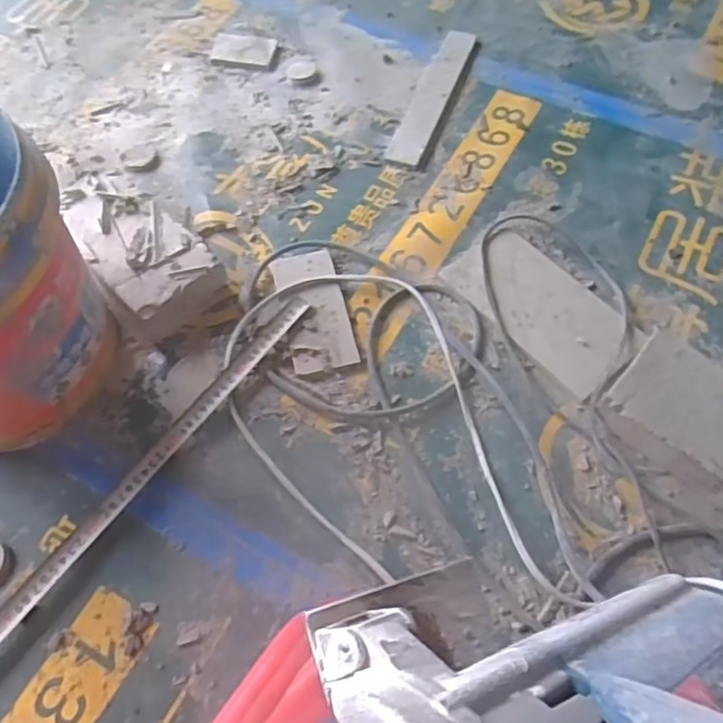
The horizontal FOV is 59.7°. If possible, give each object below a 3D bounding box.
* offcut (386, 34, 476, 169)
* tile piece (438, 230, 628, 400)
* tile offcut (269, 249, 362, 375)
[{"bbox_3d":[0.095,-0.357,0.839,0.052,0.009,0.255,19,64,12],"label":"offcut"},{"bbox_3d":[0.194,-0.062,0.679,0.107,0.016,0.202,-36,66,-17],"label":"tile piece"},{"bbox_3d":[-0.051,-0.057,0.678,0.067,0.009,0.149,-14,62,-6],"label":"tile offcut"}]

